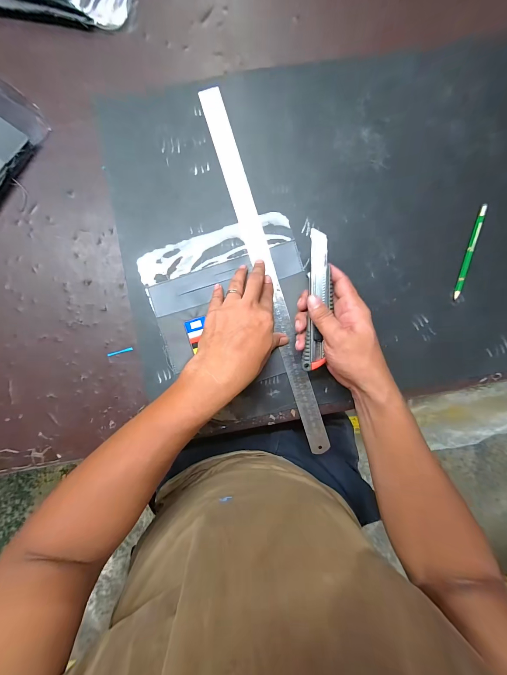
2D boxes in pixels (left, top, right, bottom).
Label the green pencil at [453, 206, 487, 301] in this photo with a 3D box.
[{"bbox_3d":[0.307,-0.121,0.383,0.007,0.007,0.136,16,90,-2],"label":"green pencil"}]

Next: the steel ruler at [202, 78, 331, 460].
[{"bbox_3d":[0.019,-0.086,0.380,0.030,0.005,0.522,-18,92,-4],"label":"steel ruler"}]

